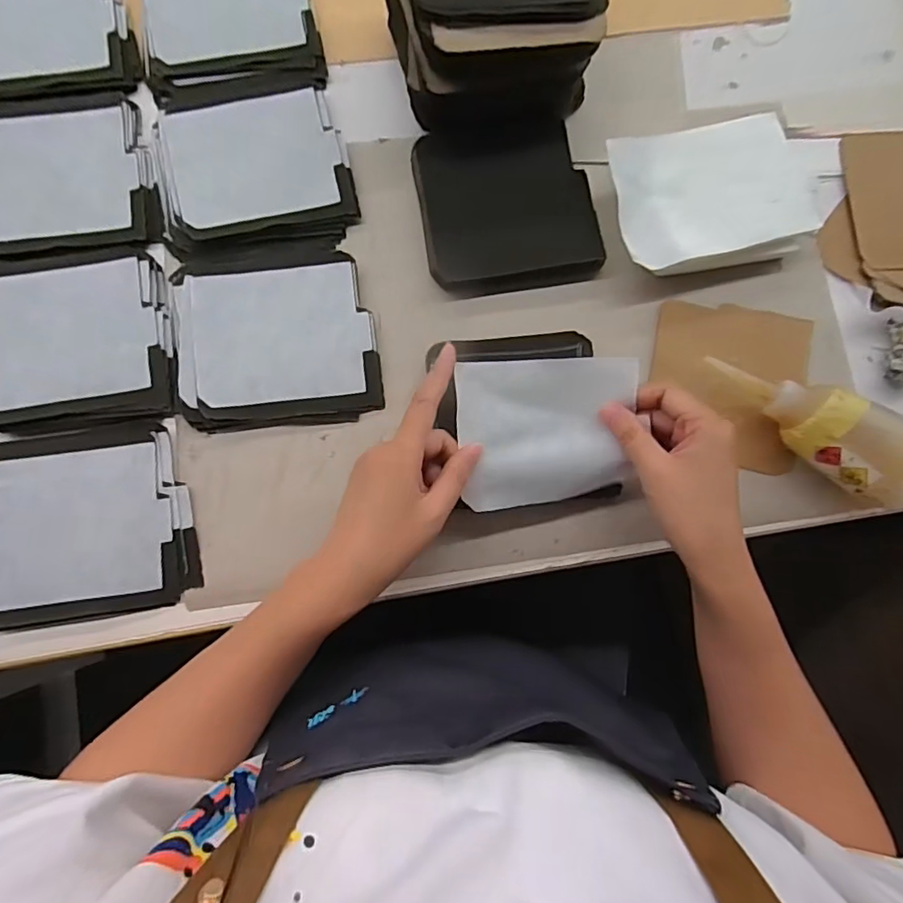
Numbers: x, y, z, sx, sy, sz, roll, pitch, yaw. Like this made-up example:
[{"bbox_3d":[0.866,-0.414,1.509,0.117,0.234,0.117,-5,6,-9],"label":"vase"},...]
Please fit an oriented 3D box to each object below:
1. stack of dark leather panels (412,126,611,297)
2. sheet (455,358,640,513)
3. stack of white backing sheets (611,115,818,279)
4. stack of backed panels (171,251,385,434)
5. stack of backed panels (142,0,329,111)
[{"bbox_3d":[0.046,-0.201,0.448,0.138,0.020,0.129,-8,83,-4],"label":"stack of dark leather panels"},{"bbox_3d":[0.066,-0.014,0.379,0.118,0.037,0.100,-3,83,-3],"label":"sheet"},{"bbox_3d":[0.209,-0.203,0.445,0.165,0.039,0.115,-16,84,-5],"label":"stack of white backing sheets"},{"bbox_3d":[-0.137,-0.088,0.426,0.152,0.010,0.136,-7,83,-4],"label":"stack of backed panels"},{"bbox_3d":[-0.190,-0.373,0.471,0.145,0.014,0.152,-8,83,-4],"label":"stack of backed panels"}]

